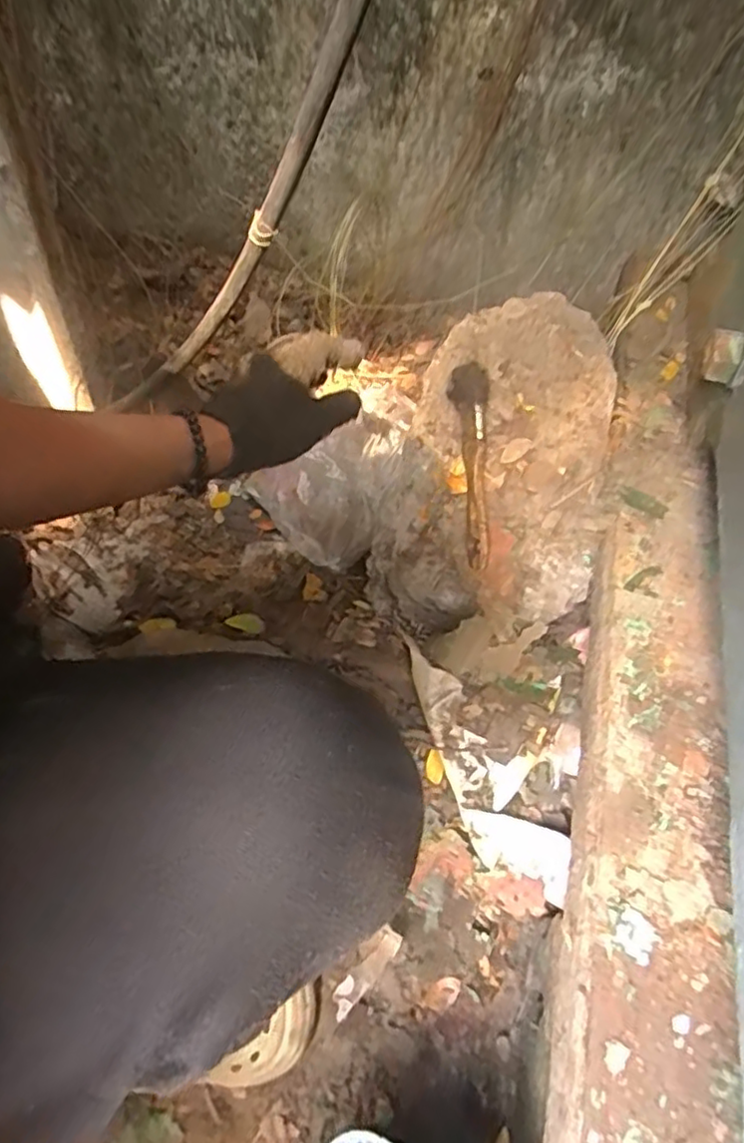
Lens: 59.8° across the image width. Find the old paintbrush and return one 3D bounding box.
[{"bbox_3d":[0.090,-0.093,0.576,0.030,0.022,0.178,-3,87,-1],"label":"old paintbrush"}]

